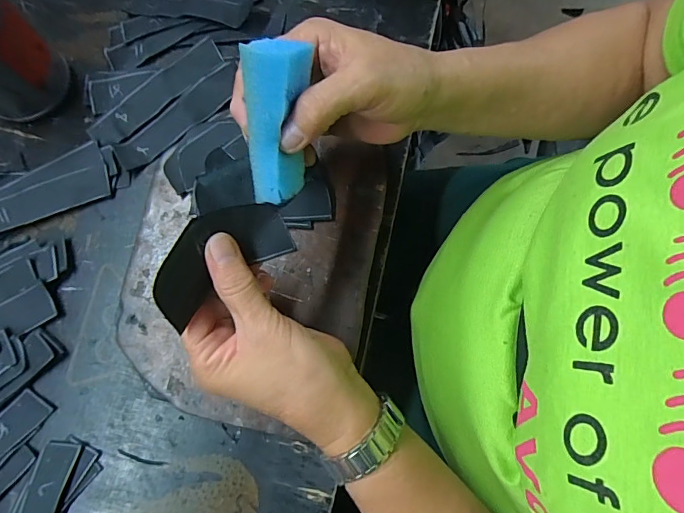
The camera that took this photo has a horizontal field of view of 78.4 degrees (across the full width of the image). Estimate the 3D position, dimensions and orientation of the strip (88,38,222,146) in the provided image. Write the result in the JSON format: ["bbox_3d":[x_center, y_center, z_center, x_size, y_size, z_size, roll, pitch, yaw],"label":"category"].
[{"bbox_3d":[-0.156,-0.139,0.353,0.125,0.005,0.030,-40,83,-6],"label":"strip"}]

